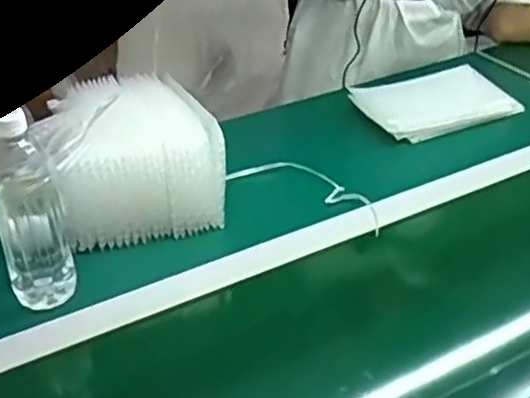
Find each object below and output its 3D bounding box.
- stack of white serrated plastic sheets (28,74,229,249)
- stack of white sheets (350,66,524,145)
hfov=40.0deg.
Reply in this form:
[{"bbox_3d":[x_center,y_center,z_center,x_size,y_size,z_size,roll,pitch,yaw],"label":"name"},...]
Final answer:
[{"bbox_3d":[-0.177,-0.049,0.900,0.199,0.149,0.206,-14,38,-20],"label":"stack of white serrated plastic sheets"},{"bbox_3d":[0.262,-0.154,1.123,0.241,0.027,0.135,-14,48,-24],"label":"stack of white sheets"}]

